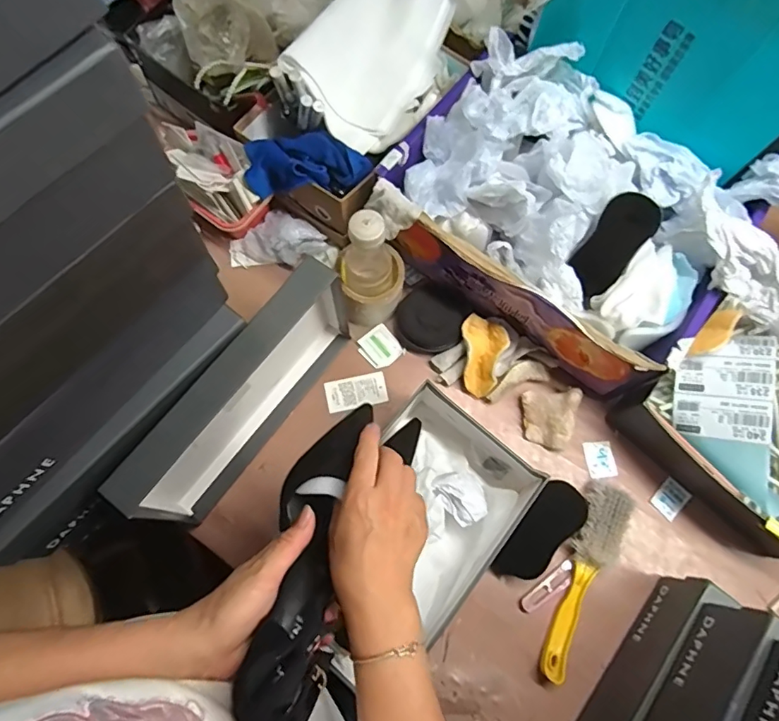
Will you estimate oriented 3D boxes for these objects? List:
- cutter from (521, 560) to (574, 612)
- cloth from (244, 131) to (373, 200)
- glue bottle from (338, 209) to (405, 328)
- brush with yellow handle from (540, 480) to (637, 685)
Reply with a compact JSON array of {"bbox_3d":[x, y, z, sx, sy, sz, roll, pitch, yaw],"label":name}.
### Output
[{"bbox_3d":[0.191,0.271,0.601,0.079,0.006,0.021,-35,77,-12],"label":"cutter"},{"bbox_3d":[-0.107,-0.256,0.655,0.158,0.047,0.080,-5,73,-4],"label":"cloth"},{"bbox_3d":[-0.025,-0.107,0.617,0.085,0.177,0.070,-6,73,-4],"label":"glue bottle"},{"bbox_3d":[0.226,0.253,0.591,0.054,0.034,0.225,29,74,7],"label":"brush with yellow handle"}]

